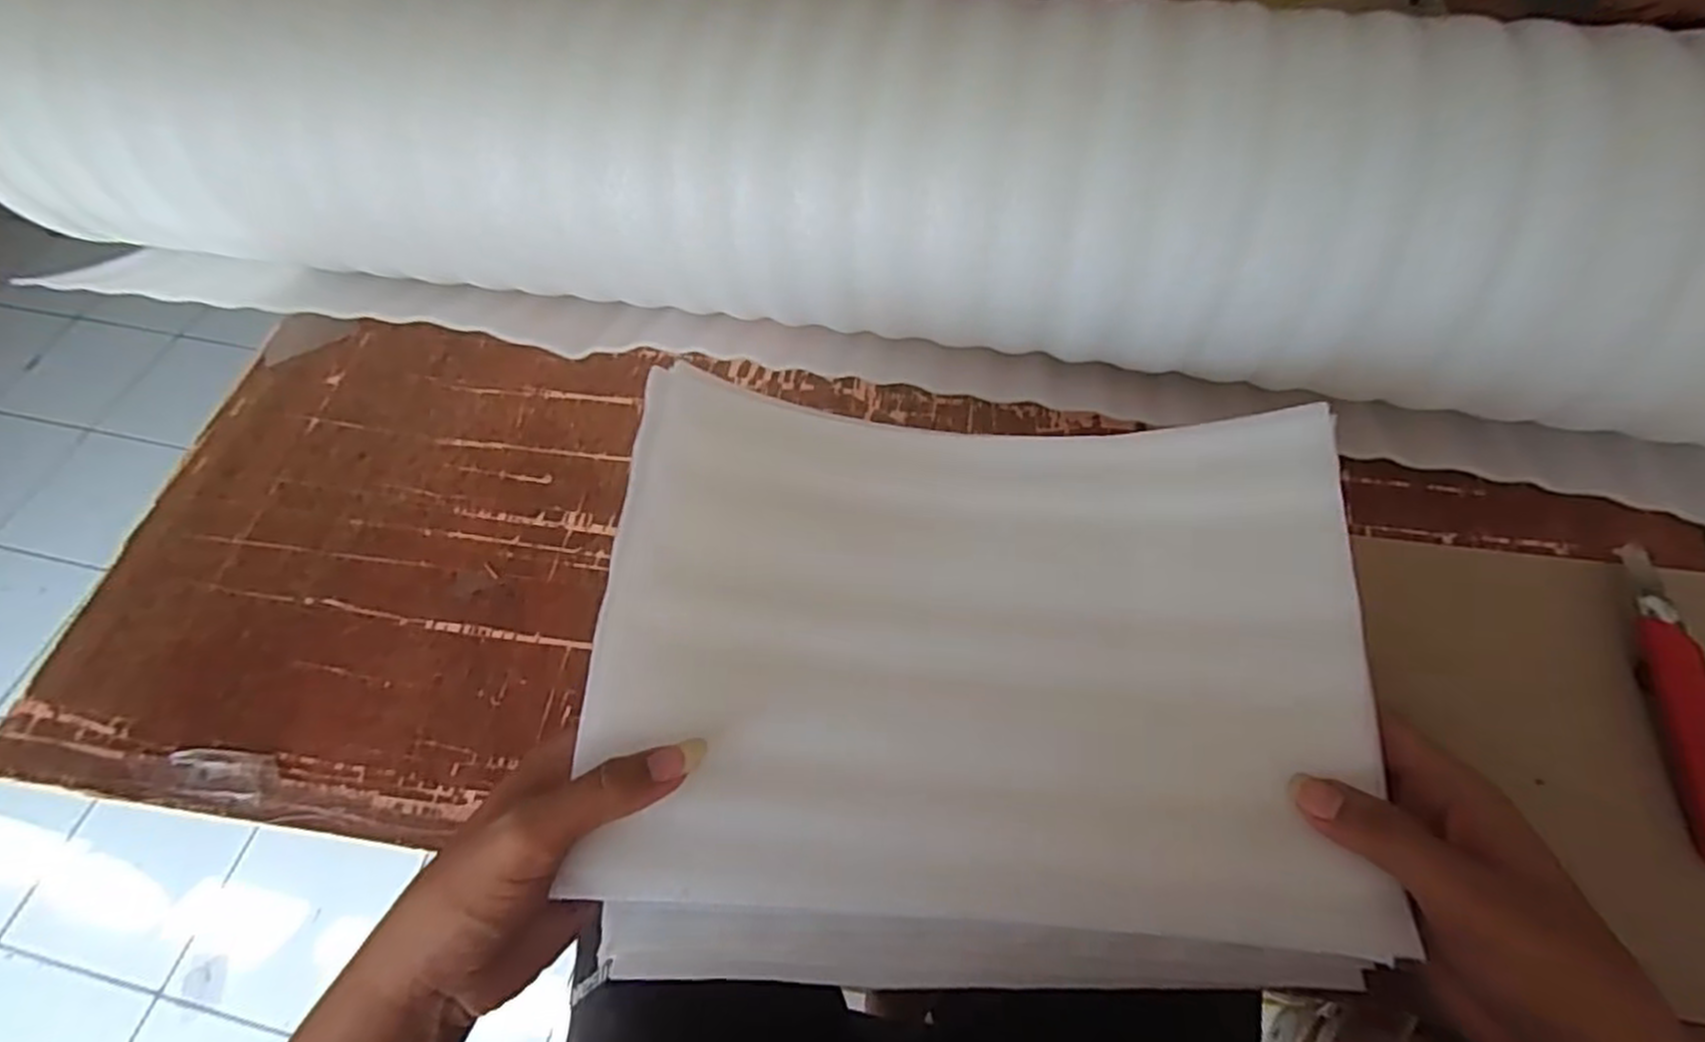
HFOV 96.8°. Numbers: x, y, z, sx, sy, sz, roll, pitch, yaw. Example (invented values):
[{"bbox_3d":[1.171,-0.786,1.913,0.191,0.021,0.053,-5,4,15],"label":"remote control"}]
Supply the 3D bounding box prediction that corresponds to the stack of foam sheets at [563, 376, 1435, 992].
[{"bbox_3d":[0.052,0.076,0.349,0.326,0.067,0.269,6,80,0],"label":"stack of foam sheets"}]

